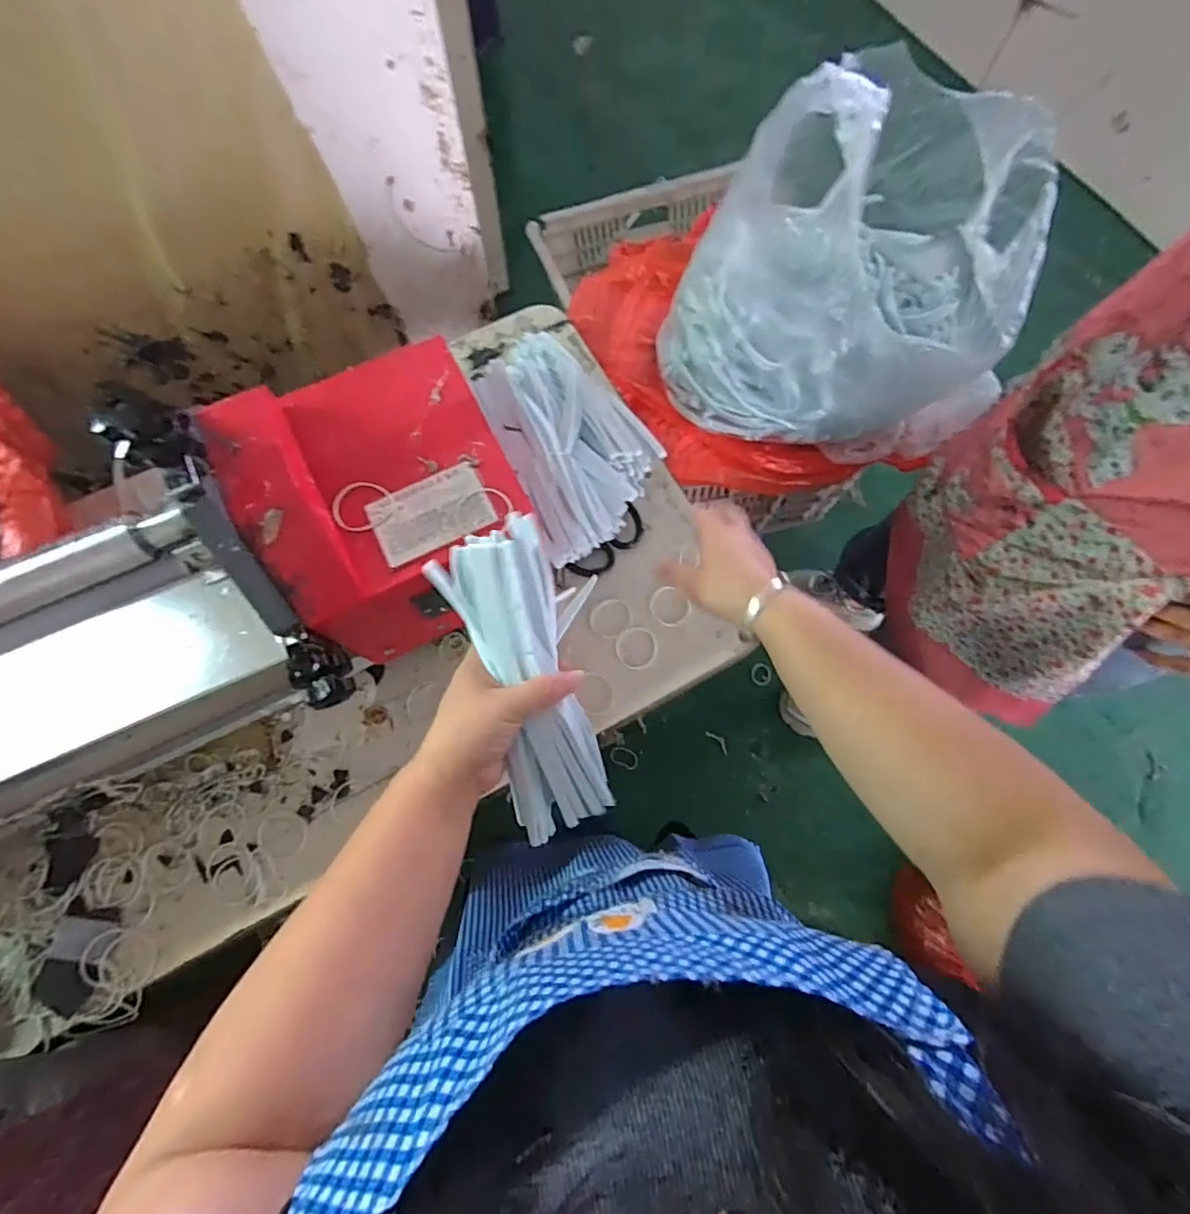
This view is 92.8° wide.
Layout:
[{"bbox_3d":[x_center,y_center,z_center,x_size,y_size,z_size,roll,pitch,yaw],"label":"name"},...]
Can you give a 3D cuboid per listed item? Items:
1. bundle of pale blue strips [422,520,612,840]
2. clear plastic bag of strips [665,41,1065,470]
[{"bbox_3d":[-0.044,0.050,0.416,0.094,0.070,0.224,-15,93,-5],"label":"bundle of pale blue strips"},{"bbox_3d":[0.309,-0.353,0.633,0.337,0.367,0.347,43,77,11],"label":"clear plastic bag of strips"}]

